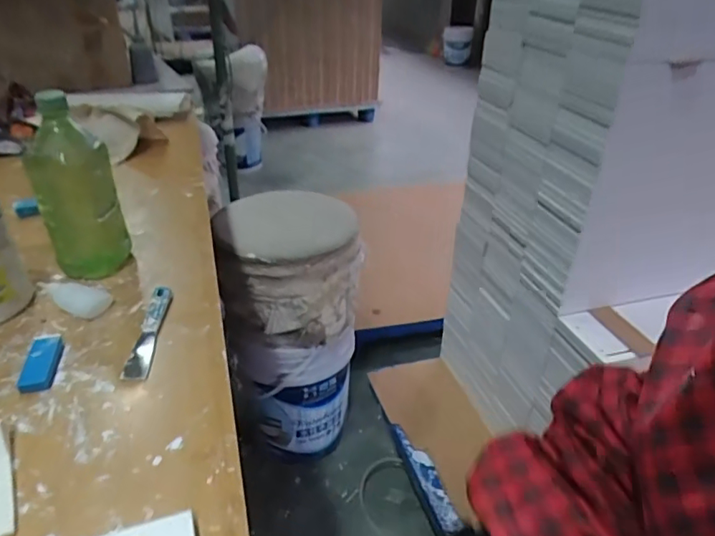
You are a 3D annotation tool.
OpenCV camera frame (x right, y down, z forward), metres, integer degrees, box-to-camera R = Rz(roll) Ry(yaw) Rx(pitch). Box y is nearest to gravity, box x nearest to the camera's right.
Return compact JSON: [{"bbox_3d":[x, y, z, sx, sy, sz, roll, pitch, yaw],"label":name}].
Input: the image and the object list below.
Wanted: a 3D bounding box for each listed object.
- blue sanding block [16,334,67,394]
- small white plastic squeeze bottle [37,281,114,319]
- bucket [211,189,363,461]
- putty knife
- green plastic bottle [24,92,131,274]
[{"bbox_3d":[-0.309,0.093,0.534,0.031,0.014,0.073,-8,33,-13],"label":"blue sanding block"},{"bbox_3d":[-0.329,0.034,0.617,0.096,0.020,0.039,7,33,11],"label":"small white plastic squeeze bottle"},{"bbox_3d":[-0.151,0.130,1.276,0.284,0.583,0.269,1,32,-1],"label":"bucket"},{"bbox_3d":[-0.221,0.065,0.575,0.024,0.016,0.131,-2,33,-4],"label":"putty knife"},{"bbox_3d":[-0.328,-0.089,0.634,0.071,0.204,0.071,3,33,4],"label":"green plastic bottle"}]

